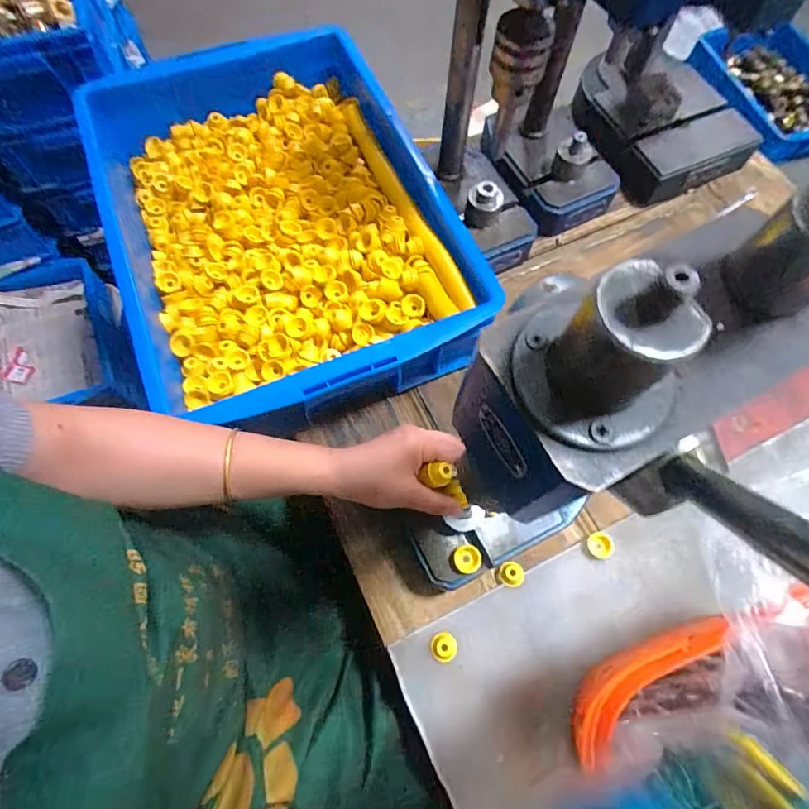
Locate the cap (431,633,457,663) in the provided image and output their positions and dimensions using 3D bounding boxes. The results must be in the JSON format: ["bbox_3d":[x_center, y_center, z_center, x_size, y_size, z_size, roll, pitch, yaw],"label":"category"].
[{"bbox_3d":[0.039,0.238,0.455,0.024,0.022,0.024,0,69,-1],"label":"cap"}]

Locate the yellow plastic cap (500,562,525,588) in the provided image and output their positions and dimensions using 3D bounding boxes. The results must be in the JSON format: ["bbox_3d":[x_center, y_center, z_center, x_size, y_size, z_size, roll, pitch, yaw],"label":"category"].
[{"bbox_3d":[0.112,0.175,0.478,0.022,0.010,0.024,-18,71,-8],"label":"yellow plastic cap"}]

